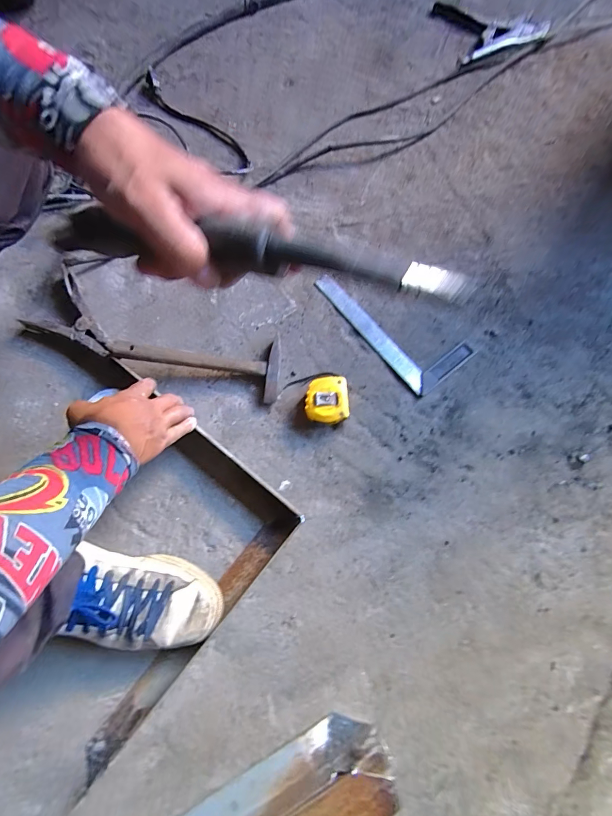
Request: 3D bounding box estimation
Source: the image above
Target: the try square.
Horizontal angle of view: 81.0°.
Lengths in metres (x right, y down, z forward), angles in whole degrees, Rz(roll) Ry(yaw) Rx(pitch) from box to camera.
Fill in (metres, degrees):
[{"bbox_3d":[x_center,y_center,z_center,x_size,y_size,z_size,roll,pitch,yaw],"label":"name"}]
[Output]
[{"bbox_3d":[0.130,-0.135,0.546,0.105,0.009,0.239,-40,80,-8],"label":"try square"}]

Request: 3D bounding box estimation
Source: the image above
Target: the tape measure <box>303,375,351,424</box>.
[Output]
[{"bbox_3d":[0.030,-0.009,0.508,0.058,0.034,0.066,1,77,0],"label":"tape measure"}]

